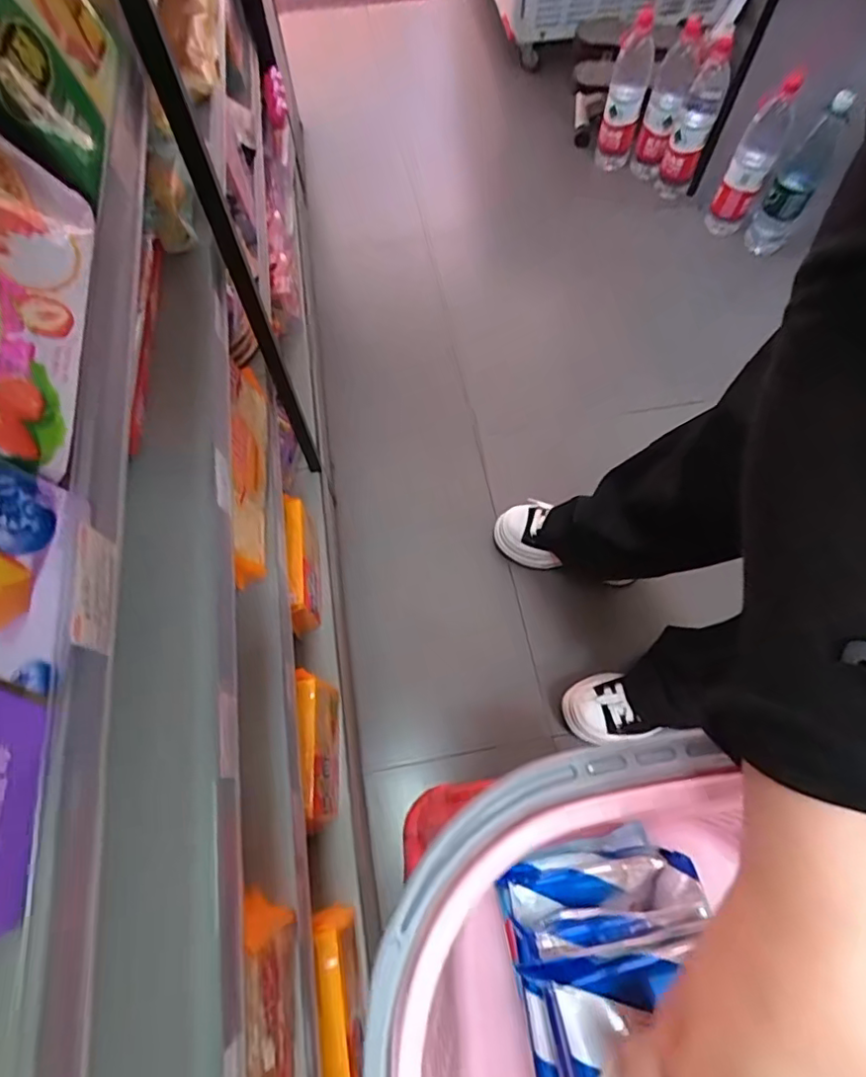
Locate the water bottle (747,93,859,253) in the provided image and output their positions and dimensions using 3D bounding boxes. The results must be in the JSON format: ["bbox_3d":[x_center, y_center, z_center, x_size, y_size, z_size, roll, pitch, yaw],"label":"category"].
[{"bbox_3d":[0.804,-0.790,1.248,0.087,0.346,0.103,30,69,14],"label":"water bottle"}]

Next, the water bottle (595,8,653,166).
[{"bbox_3d":[0.478,-1.088,1.395,0.084,0.310,0.085,16,66,8],"label":"water bottle"}]

